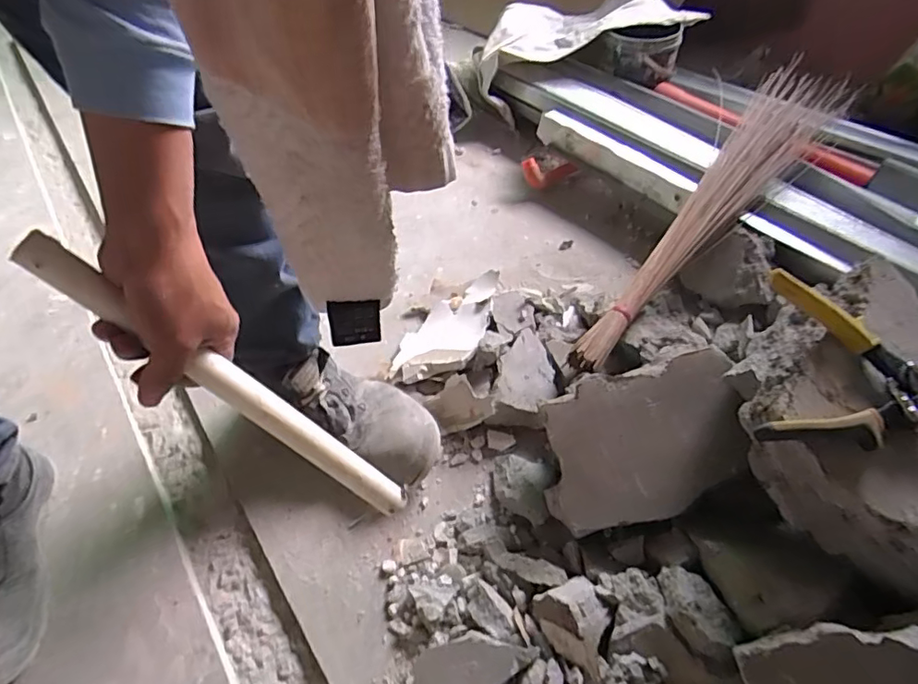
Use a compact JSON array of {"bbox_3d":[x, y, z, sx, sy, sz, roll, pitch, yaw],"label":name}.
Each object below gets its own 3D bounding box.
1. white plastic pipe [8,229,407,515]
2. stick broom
[{"bbox_3d":[-0.164,0.040,0.420,0.022,0.330,0.025,-29,30,36],"label":"white plastic pipe"},{"bbox_3d":[0.407,-0.220,0.900,0.130,0.066,0.763,33,68,29],"label":"stick broom"}]

